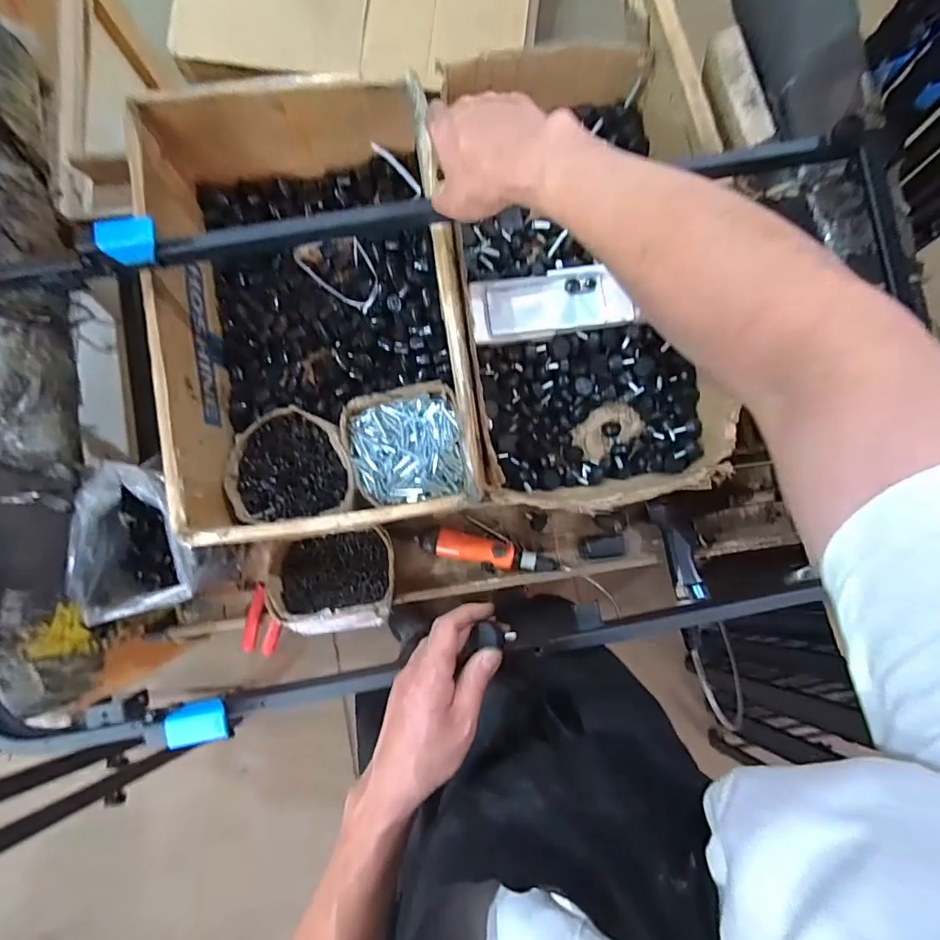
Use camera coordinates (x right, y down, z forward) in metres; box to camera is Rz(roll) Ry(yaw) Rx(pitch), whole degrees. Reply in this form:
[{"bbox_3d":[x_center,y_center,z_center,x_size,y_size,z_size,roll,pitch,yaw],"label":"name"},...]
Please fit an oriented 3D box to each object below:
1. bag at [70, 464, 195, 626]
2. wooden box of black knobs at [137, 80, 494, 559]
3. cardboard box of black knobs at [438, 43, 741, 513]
[{"bbox_3d":[-0.397,0.088,0.603,0.137,0.121,0.181,-1,87,-2],"label":"bag"},{"bbox_3d":[-0.189,-0.189,0.631,0.354,0.167,0.508,-8,87,-2],"label":"wooden box of black knobs"},{"bbox_3d":[0.149,-0.251,0.666,0.321,0.138,0.595,-8,87,-2],"label":"cardboard box of black knobs"}]

